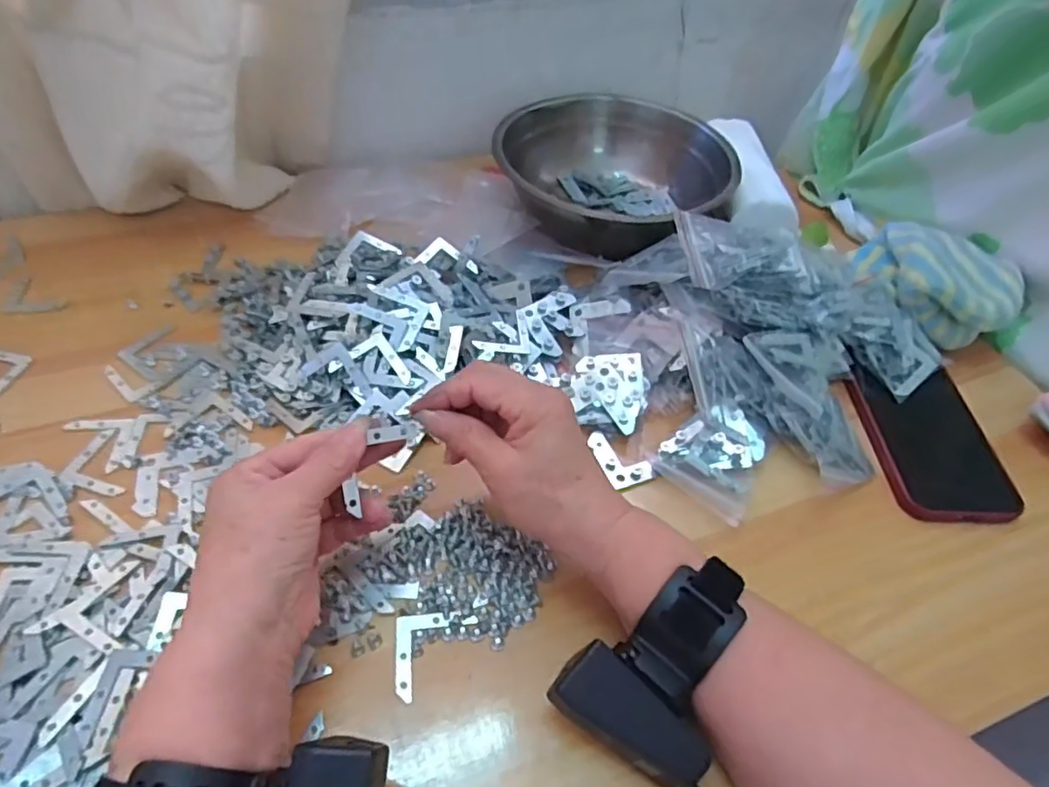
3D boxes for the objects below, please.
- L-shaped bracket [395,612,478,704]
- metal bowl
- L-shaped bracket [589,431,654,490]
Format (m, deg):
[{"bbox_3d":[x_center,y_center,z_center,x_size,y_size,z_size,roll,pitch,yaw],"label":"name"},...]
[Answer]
[{"bbox_3d":[-0.045,0.133,0.319,0.042,0.004,0.042,-4,49,-7],"label":"L-shaped bracket"},{"bbox_3d":[0.083,-0.200,0.573,0.198,0.075,0.198,2,49,-2],"label":"metal bowl"},{"bbox_3d":[0.062,0.040,0.405,0.027,0.007,0.046,-16,52,-17],"label":"L-shaped bracket"}]

